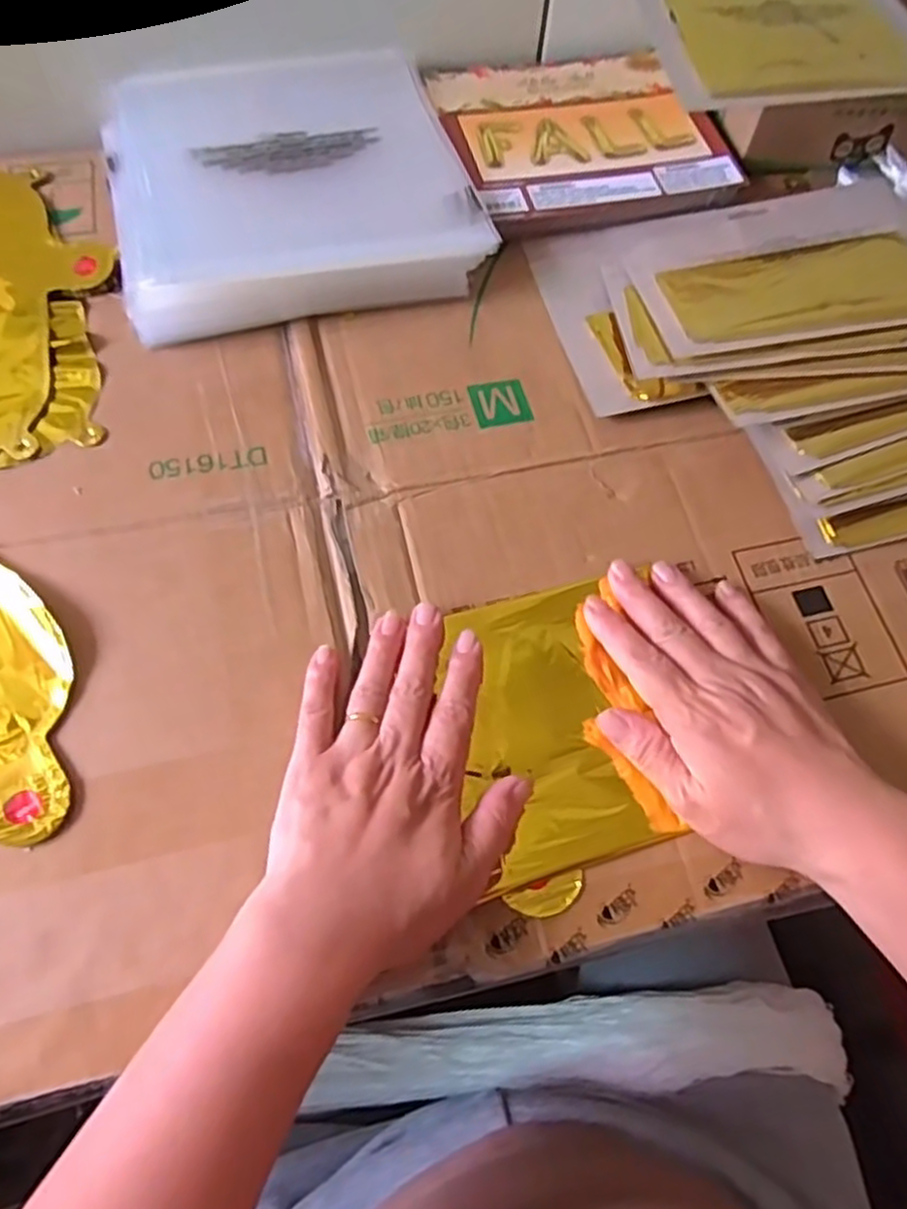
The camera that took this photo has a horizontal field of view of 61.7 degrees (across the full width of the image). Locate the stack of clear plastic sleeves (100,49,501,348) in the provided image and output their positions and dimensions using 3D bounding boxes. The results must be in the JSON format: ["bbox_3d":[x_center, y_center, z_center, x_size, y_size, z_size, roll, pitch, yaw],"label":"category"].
[{"bbox_3d":[-0.110,-0.285,0.502,0.221,0.032,0.232,-13,66,-9],"label":"stack of clear plastic sleeves"}]

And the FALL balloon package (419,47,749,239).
[{"bbox_3d":[0.089,-0.340,0.543,0.186,0.022,0.173,-15,67,-10],"label":"FALL balloon package"}]

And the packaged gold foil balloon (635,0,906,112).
[{"bbox_3d":[0.224,-0.392,0.509,0.189,0.018,0.172,-10,66,-7],"label":"packaged gold foil balloon"}]

